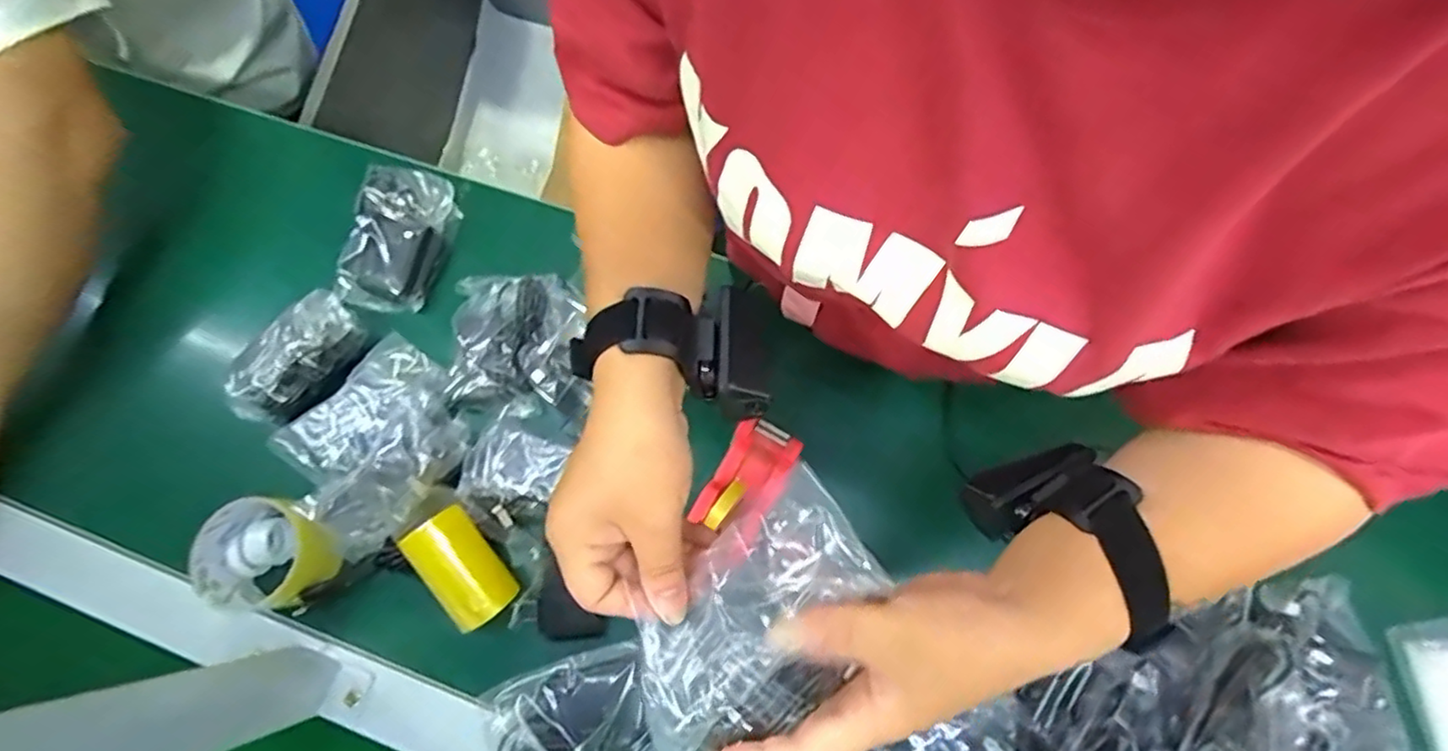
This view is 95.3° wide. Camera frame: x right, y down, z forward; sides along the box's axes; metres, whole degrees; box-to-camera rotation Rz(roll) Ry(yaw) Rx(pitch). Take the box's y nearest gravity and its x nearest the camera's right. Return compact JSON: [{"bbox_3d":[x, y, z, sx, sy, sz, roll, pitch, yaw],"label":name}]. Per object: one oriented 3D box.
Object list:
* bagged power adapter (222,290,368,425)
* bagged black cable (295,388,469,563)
[{"bbox_3d":[-0.362,-0.014,0.559,0.060,0.040,0.116,37,81,8],"label":"bagged power adapter"},{"bbox_3d":[-0.260,0.076,0.511,0.069,0.020,0.127,36,81,8],"label":"bagged black cable"}]

